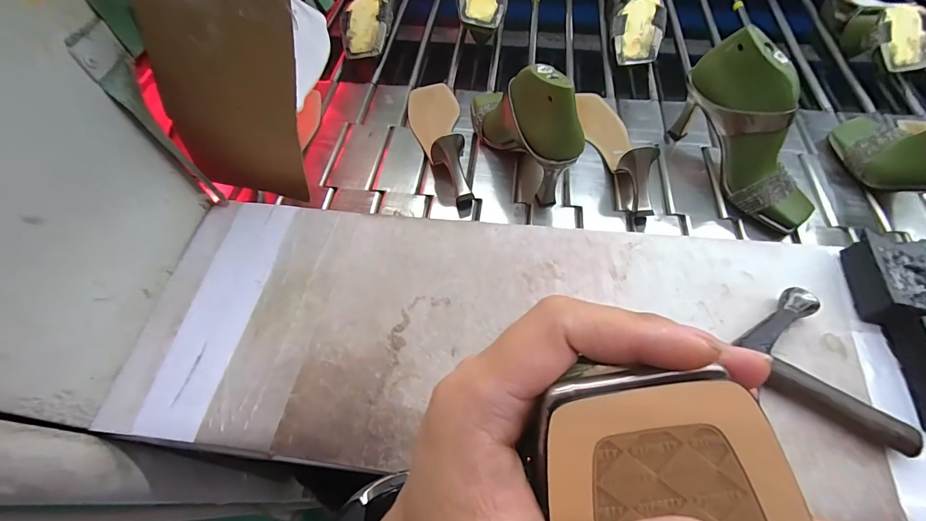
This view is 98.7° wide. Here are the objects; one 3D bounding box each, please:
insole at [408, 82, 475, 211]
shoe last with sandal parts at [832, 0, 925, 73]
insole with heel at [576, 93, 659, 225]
[{"bbox_3d":[-0.037,-0.189,0.550,0.071,0.062,0.245,-6,59,-3],"label":"insole"},{"bbox_3d":[0.679,-0.387,0.655,0.077,0.073,0.224,3,58,4],"label":"shoe last with sandal parts"},{"bbox_3d":[0.212,-0.168,0.534,0.064,0.061,0.247,-9,59,-5],"label":"insole with heel"}]

